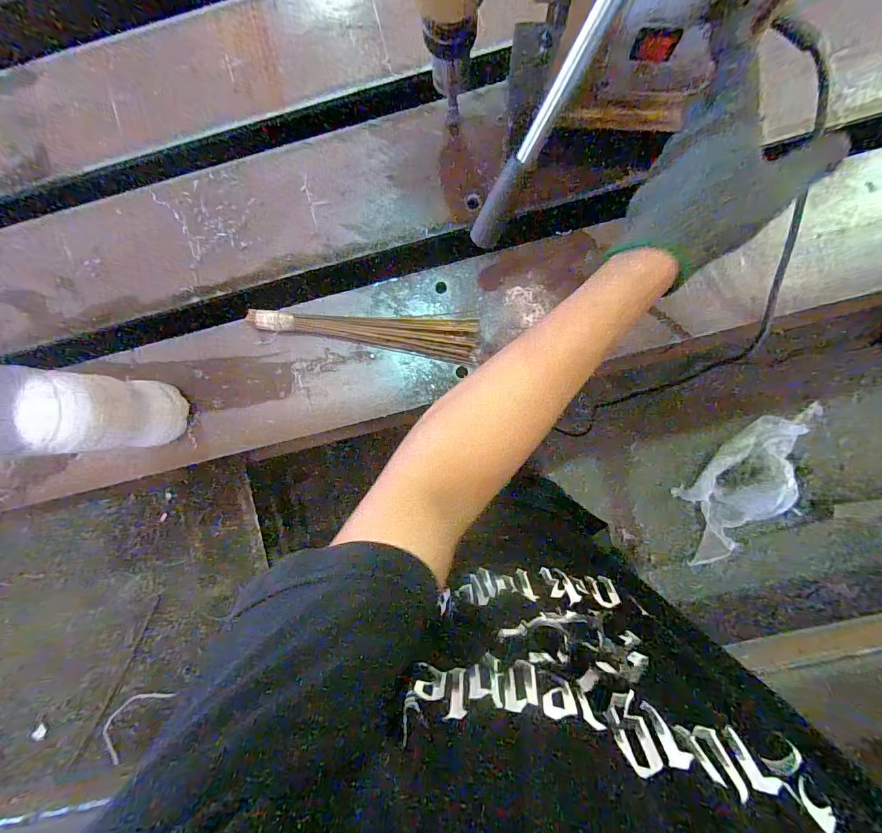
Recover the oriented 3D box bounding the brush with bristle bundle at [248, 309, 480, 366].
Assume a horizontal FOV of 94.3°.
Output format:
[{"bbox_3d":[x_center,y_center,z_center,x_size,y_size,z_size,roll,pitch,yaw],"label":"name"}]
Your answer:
[{"bbox_3d":[-0.085,-0.098,0.462,0.254,0.015,0.048,7,90,3],"label":"brush with bristle bundle"}]

